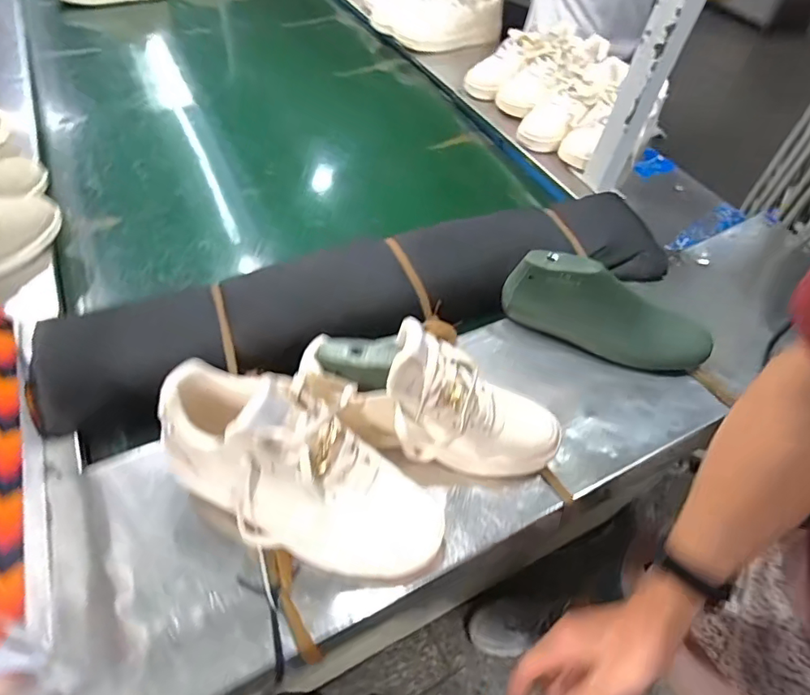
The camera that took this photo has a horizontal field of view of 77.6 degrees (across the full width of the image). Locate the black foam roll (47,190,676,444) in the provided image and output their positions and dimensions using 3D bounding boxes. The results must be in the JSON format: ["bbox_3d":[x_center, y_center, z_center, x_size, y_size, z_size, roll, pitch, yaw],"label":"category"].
[{"bbox_3d":[-0.036,-0.067,0.661,0.778,0.091,0.155,-15,54,-16],"label":"black foam roll"}]

